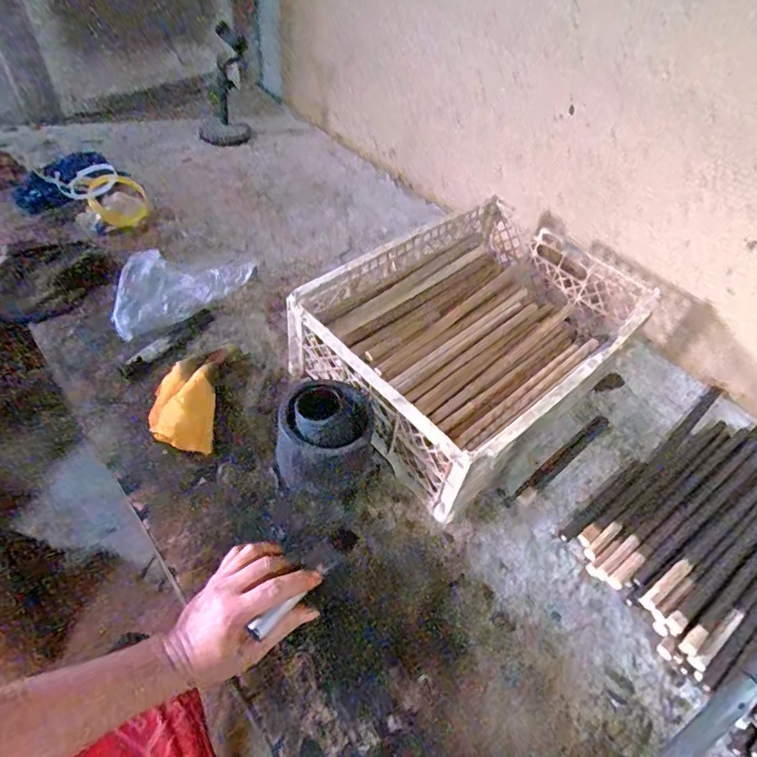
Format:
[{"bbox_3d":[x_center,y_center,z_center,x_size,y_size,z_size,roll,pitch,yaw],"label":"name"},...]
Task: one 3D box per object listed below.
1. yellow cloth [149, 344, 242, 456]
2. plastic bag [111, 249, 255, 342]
[{"bbox_3d":[-0.240,0.016,0.662,0.088,0.033,0.171,7,47,-2],"label":"yellow cloth"},{"bbox_3d":[-0.296,-0.141,0.776,0.211,0.067,0.095,-21,54,-25],"label":"plastic bag"}]

